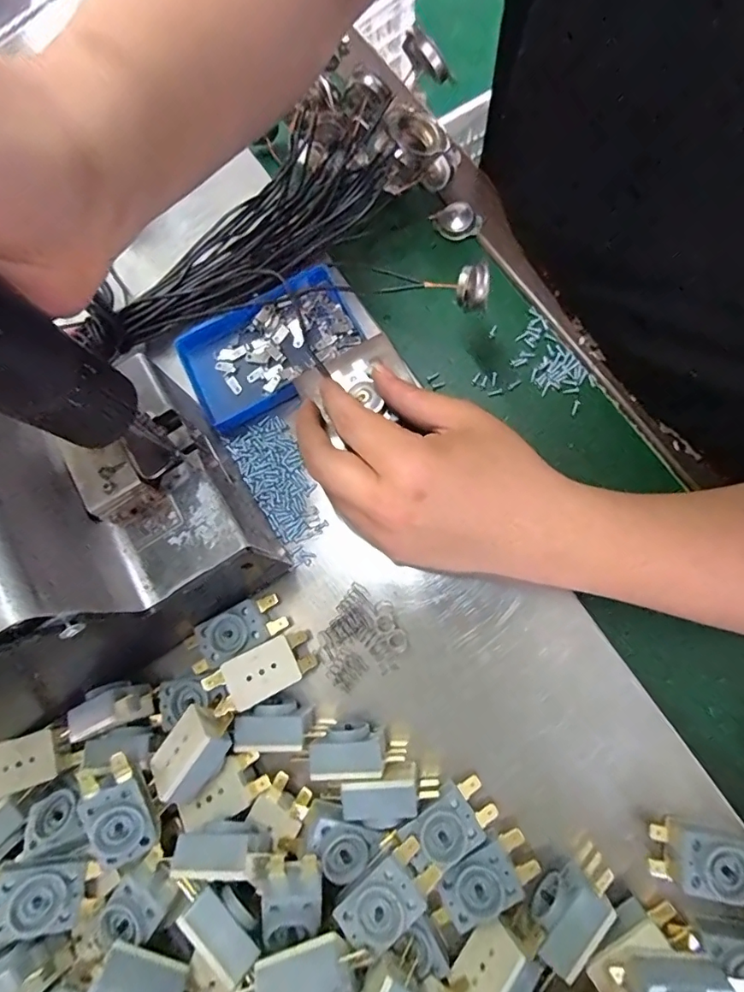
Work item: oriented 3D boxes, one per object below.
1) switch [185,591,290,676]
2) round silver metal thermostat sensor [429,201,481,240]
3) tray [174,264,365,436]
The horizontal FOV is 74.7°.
[{"bbox_3d":[-0.079,0.078,0.280,0.056,0.015,0.027,-29,75,-2],"label":"switch"},{"bbox_3d":[0.062,-0.200,0.356,0.030,0.011,0.028,-32,101,16],"label":"round silver metal thermostat sensor"},{"bbox_3d":[-0.069,-0.101,0.324,0.113,0.027,0.072,-36,75,-4],"label":"tray"}]

